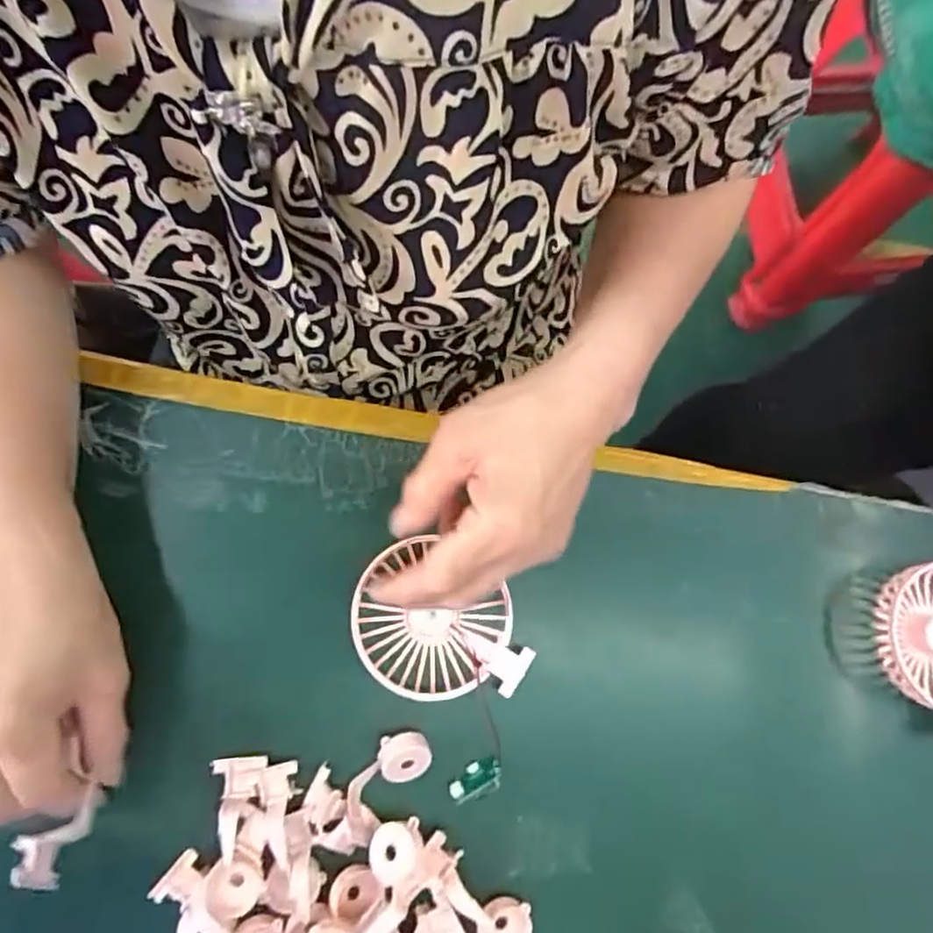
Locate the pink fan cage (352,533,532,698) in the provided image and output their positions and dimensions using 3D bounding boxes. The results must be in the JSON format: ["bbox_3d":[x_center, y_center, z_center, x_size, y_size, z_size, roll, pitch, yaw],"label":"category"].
[{"bbox_3d":[-0.015,0.087,0.373,0.096,0.031,0.086,-1,75,-2],"label":"pink fan cage"}]

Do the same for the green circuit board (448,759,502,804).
[{"bbox_3d":[0.005,0.177,0.366,0.030,0.012,0.016,-19,81,-6],"label":"green circuit board"}]

